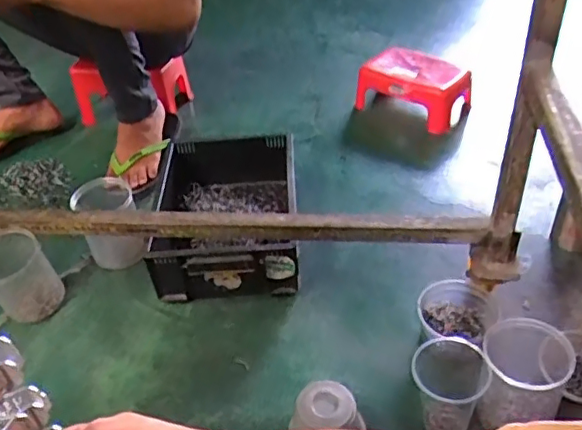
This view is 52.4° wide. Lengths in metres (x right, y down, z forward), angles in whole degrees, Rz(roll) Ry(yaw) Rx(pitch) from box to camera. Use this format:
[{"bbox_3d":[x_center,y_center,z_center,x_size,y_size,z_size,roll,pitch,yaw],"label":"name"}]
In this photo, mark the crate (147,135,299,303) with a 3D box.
[{"bbox_3d":[-0.112,-0.007,1.092,0.241,0.113,0.341,-3,40,2],"label":"crate"}]

